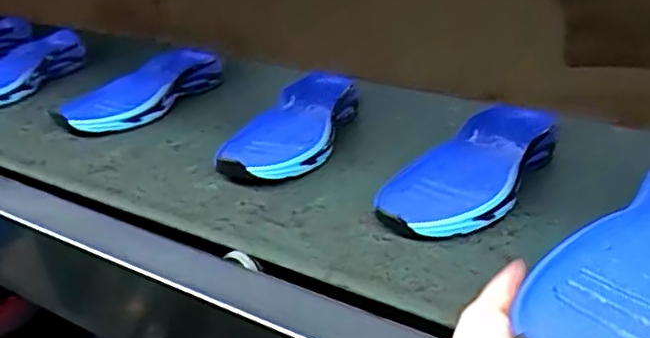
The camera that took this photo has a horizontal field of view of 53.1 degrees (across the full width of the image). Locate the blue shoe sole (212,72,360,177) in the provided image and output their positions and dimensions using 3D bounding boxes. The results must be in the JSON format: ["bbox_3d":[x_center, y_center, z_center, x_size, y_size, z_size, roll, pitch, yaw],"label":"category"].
[{"bbox_3d":[-0.030,-0.042,0.629,0.099,0.036,0.200,4,29,18],"label":"blue shoe sole"}]

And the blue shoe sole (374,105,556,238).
[{"bbox_3d":[0.128,0.000,0.542,0.083,0.040,0.220,21,34,38],"label":"blue shoe sole"}]

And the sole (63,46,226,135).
[{"bbox_3d":[-0.200,-0.089,0.734,0.087,0.037,0.212,16,35,36],"label":"sole"}]

